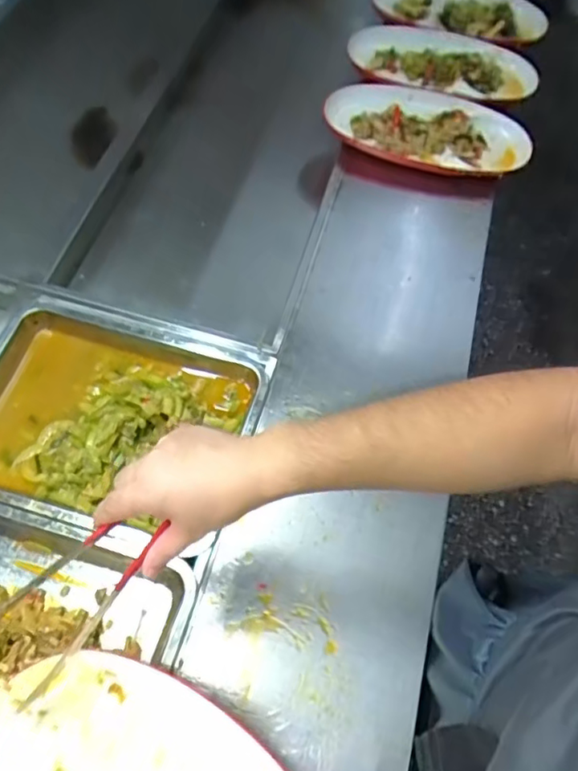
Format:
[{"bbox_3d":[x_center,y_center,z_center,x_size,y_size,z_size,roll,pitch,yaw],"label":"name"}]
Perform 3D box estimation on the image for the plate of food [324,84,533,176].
[{"bbox_3d":[0.225,-0.421,0.896,0.316,0.046,0.155,13,62,2],"label":"plate of food"}]

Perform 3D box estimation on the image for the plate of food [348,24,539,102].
[{"bbox_3d":[0.261,-0.541,0.938,0.305,0.054,0.113,21,62,7],"label":"plate of food"}]

